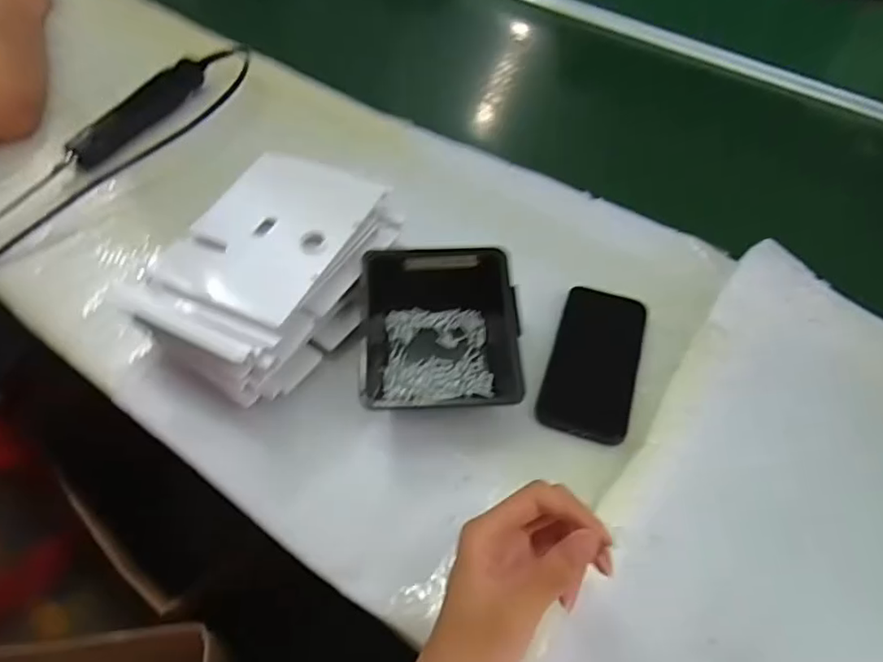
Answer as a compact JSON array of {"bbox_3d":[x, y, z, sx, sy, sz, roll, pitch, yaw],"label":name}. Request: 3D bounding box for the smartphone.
[{"bbox_3d":[0.130,0.021,0.493,0.071,0.009,0.149,15,55,11],"label":"smartphone"}]

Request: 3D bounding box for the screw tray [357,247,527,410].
[{"bbox_3d":[-0.004,0.000,0.475,0.128,0.059,0.135,0,53,0],"label":"screw tray"}]

